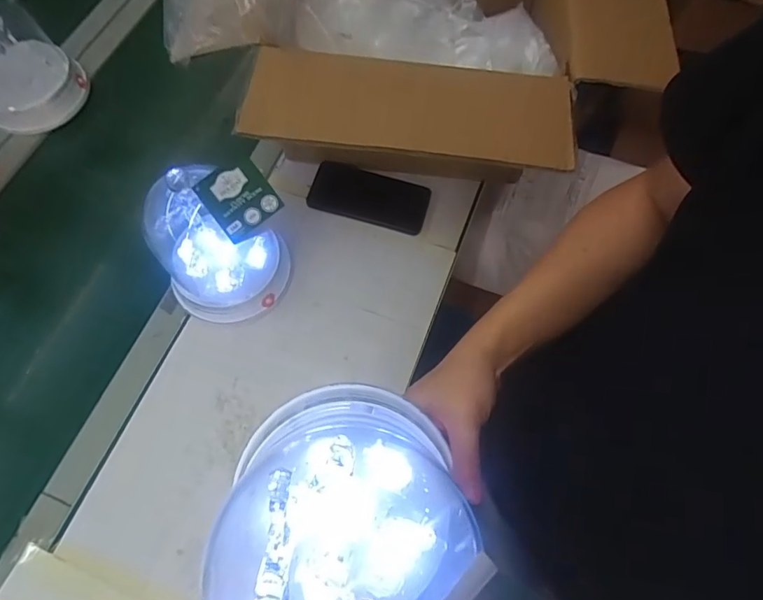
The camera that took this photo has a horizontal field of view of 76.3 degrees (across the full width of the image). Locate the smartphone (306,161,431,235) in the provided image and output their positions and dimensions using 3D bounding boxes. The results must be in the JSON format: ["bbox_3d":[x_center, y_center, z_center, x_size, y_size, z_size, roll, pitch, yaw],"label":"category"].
[{"bbox_3d":[-0.016,-0.150,0.701,0.165,0.013,0.078,16,76,-3],"label":"smartphone"}]

